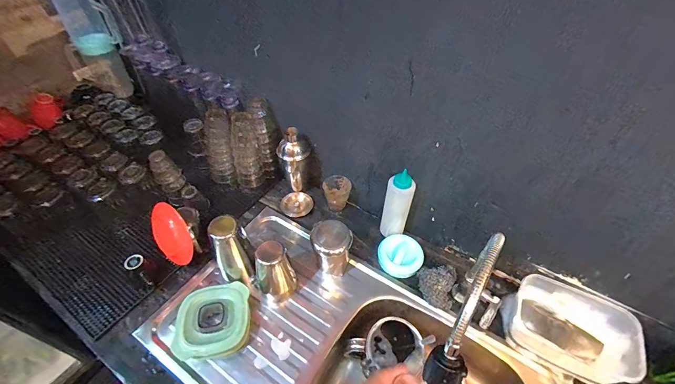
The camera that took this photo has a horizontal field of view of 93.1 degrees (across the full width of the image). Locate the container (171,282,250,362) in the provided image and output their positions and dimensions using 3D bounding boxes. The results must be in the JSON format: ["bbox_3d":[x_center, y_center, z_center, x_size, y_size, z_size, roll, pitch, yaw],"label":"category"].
[{"bbox_3d":[-0.245,0.256,0.637,0.137,0.046,0.139,-5,48,-5],"label":"container"}]

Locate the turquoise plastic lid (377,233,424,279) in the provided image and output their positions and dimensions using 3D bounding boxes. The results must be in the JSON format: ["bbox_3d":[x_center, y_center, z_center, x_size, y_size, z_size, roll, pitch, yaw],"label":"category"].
[{"bbox_3d":[0.147,0.148,0.749,0.100,0.028,0.101,0,47,0],"label":"turquoise plastic lid"}]

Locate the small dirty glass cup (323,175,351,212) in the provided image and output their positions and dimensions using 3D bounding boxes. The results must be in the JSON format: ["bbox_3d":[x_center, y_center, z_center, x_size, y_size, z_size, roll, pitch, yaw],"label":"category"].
[{"bbox_3d":[0.000,0.003,0.860,0.072,0.073,0.061,-5,48,-5],"label":"small dirty glass cup"}]

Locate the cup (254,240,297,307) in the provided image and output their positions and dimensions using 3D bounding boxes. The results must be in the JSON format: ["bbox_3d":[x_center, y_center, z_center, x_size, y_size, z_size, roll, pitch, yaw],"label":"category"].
[{"bbox_3d":[-0.132,0.172,0.666,0.077,0.161,0.070,0,47,0],"label":"cup"}]

